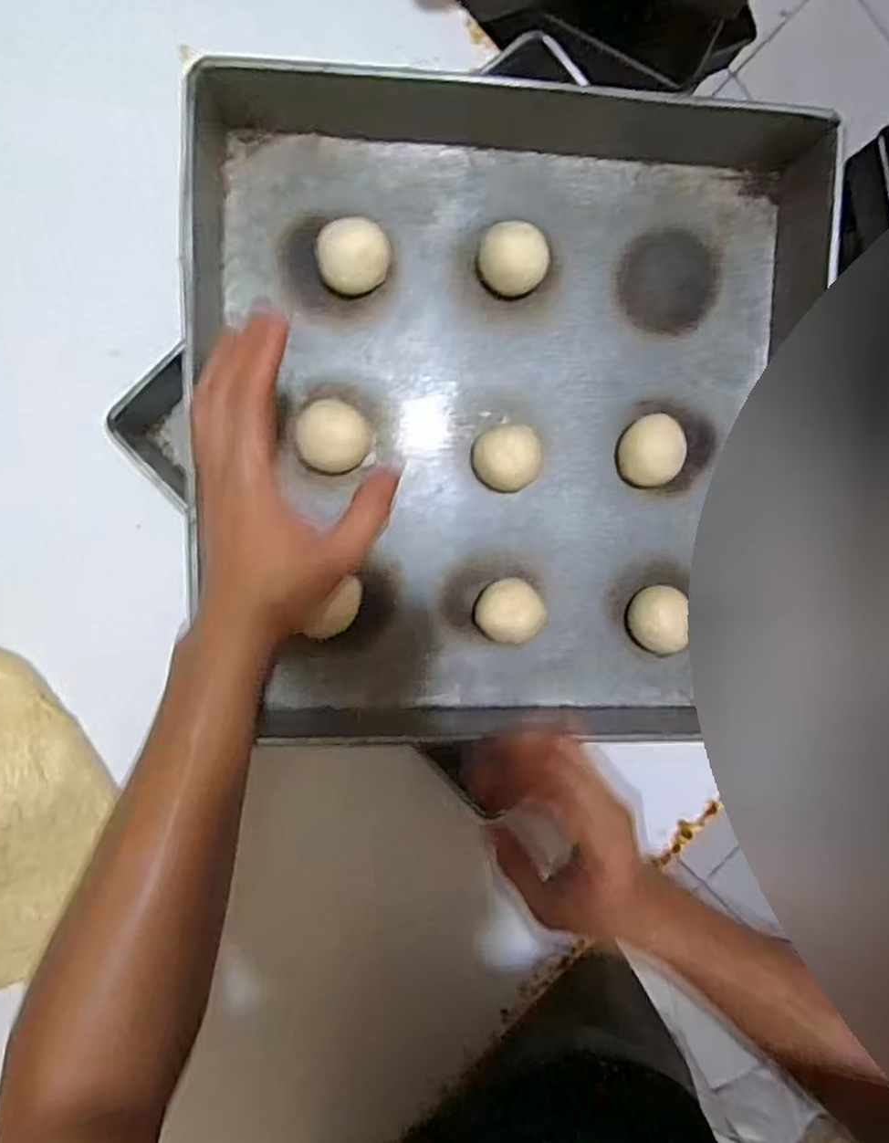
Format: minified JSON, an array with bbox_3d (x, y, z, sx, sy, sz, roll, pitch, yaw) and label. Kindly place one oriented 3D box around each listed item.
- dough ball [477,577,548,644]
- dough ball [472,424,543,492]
[{"bbox_3d":[0.047,0.028,0.479,0.048,0.029,0.043,10,94,-8],"label":"dough ball"},{"bbox_3d":[0.043,-0.080,0.469,0.045,0.036,0.043,-1,95,-8],"label":"dough ball"}]

